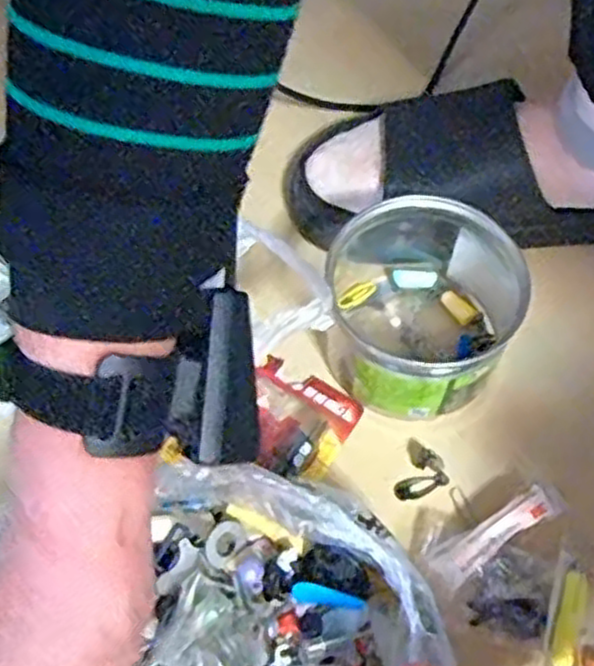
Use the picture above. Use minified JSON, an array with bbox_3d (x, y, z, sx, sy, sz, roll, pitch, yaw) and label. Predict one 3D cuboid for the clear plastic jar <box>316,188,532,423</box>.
[{"bbox_3d":[0.070,-0.019,0.427,0.102,0.076,0.116,22,63,12],"label":"clear plastic jar"}]

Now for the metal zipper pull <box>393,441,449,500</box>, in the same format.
[{"bbox_3d":[0.068,0.075,0.414,0.025,0.004,0.034,17,62,10],"label":"metal zipper pull"}]

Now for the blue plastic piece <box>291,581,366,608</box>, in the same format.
[{"bbox_3d":[0.015,0.126,0.370,0.034,0.012,0.004,16,18,-1],"label":"blue plastic piece"}]

